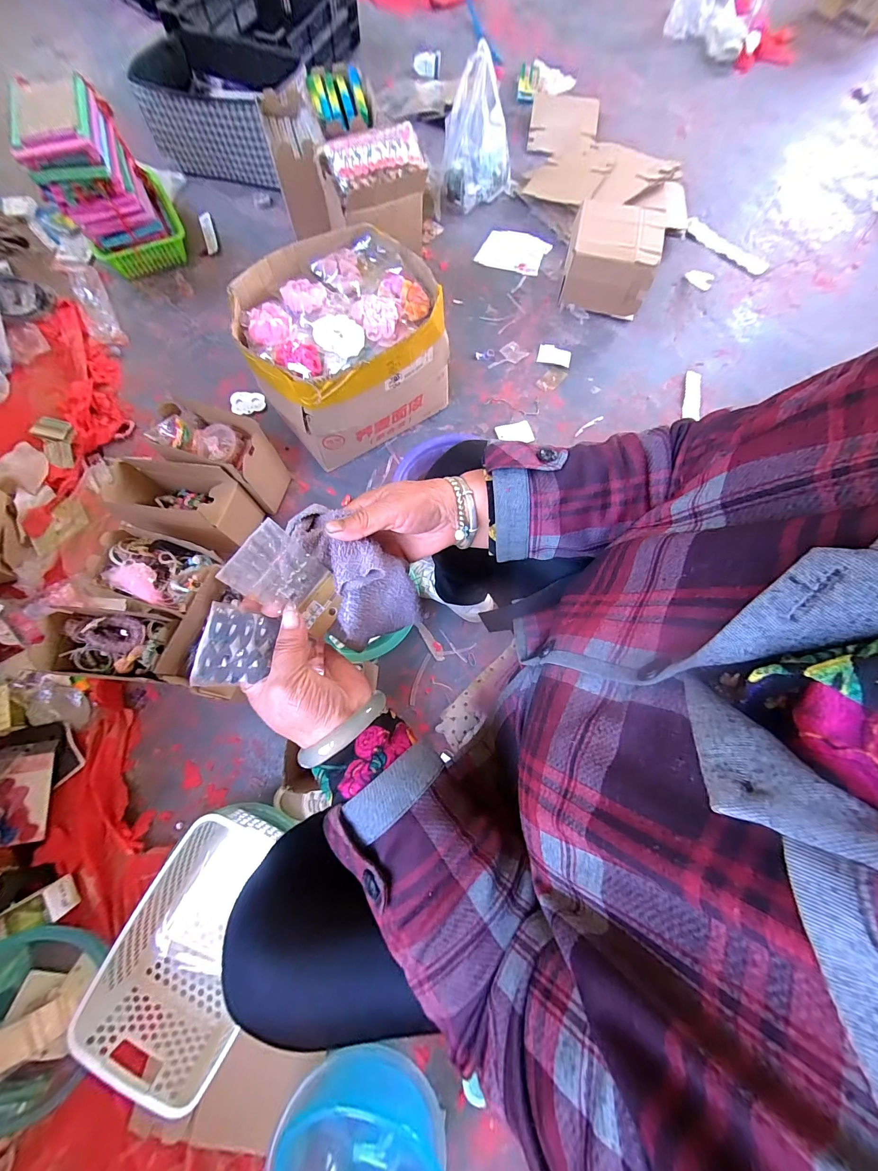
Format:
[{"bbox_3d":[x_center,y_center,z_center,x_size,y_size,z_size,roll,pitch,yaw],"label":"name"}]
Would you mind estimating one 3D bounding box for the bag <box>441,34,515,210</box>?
[{"bbox_3d":[0.126,-1.338,1.124,0.223,0.245,0.177,3,71,-1],"label":"bag"}]

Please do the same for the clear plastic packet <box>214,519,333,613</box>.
[{"bbox_3d":[-0.113,-0.008,0.267,0.009,0.069,0.048,21,72,29],"label":"clear plastic packet"}]

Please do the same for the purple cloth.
[{"bbox_3d":[-0.064,0.000,0.308,0.075,0.054,0.138,-49,118,-16],"label":"purple cloth"}]

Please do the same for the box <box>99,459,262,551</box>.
[{"bbox_3d":[-0.500,-0.153,0.751,0.194,0.181,0.123,12,72,1],"label":"box"}]

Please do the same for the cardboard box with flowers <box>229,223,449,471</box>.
[{"bbox_3d":[-0.207,-0.510,0.825,0.375,0.245,0.340,-35,77,-12],"label":"cardboard box with flowers"}]

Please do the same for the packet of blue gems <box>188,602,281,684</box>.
[{"bbox_3d":[-0.140,0.043,0.261,0.005,0.051,0.052,8,79,32],"label":"packet of blue gems"}]

